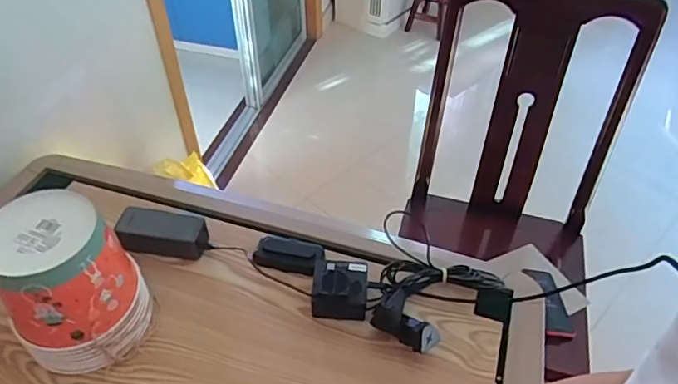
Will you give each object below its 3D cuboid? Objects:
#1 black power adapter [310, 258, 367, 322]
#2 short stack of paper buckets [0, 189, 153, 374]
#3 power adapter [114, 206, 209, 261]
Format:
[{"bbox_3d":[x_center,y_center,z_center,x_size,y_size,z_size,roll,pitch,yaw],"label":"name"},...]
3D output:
[{"bbox_3d":[0.002,0.137,0.772,0.076,0.058,0.075,3,46,2],"label":"black power adapter"},{"bbox_3d":[-0.339,0.118,0.687,0.153,0.197,0.148,-29,53,-26],"label":"short stack of paper buckets"},{"bbox_3d":[-0.269,0.065,0.833,0.130,0.046,0.060,6,47,4],"label":"power adapter"}]

